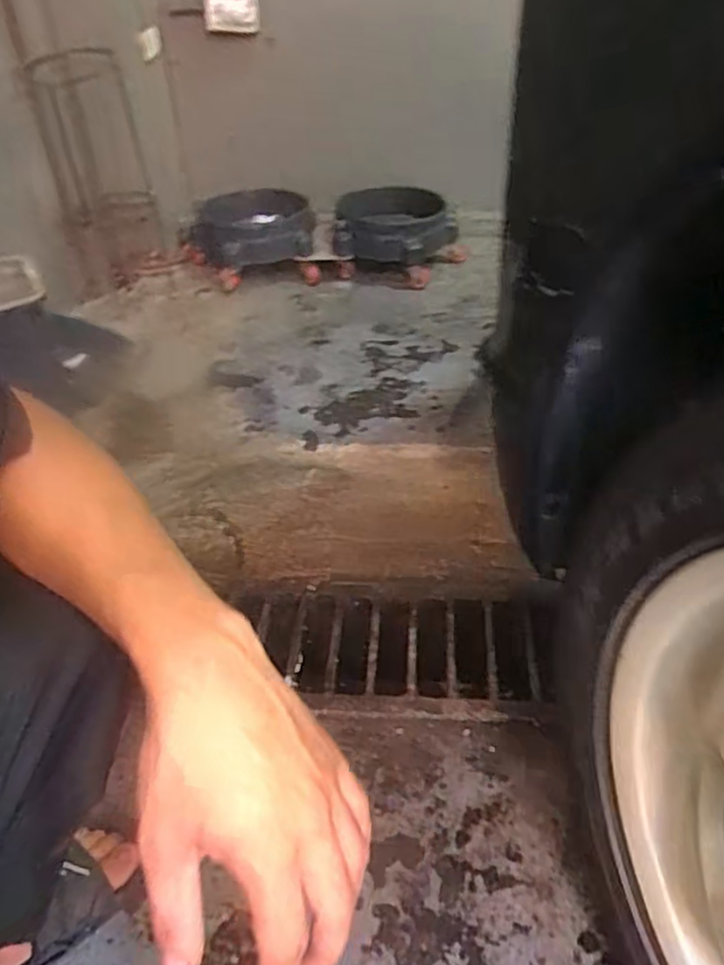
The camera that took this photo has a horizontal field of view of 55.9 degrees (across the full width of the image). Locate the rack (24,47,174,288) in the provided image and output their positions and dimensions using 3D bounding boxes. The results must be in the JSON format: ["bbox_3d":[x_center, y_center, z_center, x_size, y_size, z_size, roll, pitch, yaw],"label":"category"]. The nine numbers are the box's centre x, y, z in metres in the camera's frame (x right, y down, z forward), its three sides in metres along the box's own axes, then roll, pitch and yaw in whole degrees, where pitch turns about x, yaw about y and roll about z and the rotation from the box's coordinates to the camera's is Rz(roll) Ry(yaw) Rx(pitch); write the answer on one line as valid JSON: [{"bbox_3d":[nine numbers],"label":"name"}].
[{"bbox_3d":[-0.598,-0.702,1.624,0.201,0.498,0.222,-12,40,-12],"label":"rack"}]

